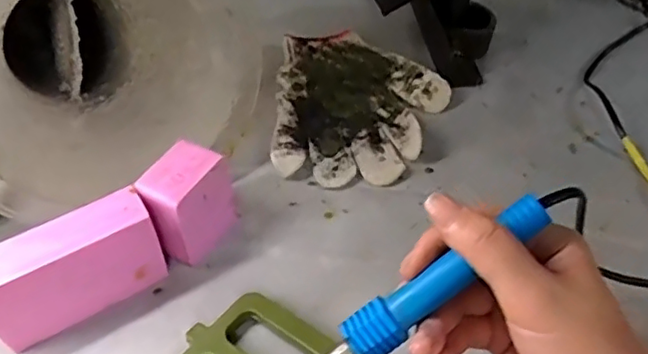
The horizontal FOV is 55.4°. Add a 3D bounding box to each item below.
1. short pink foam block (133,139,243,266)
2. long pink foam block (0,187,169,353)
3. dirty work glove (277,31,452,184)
[{"bbox_3d":[-0.094,0.019,0.432,0.044,0.070,0.064,22,51,18],"label":"short pink foam block"},{"bbox_3d":[-0.159,0.059,0.391,0.105,0.067,0.034,-27,53,-24],"label":"long pink foam block"},{"bbox_3d":[0.034,-0.068,0.547,0.145,0.021,0.185,1,47,-1],"label":"dirty work glove"}]

